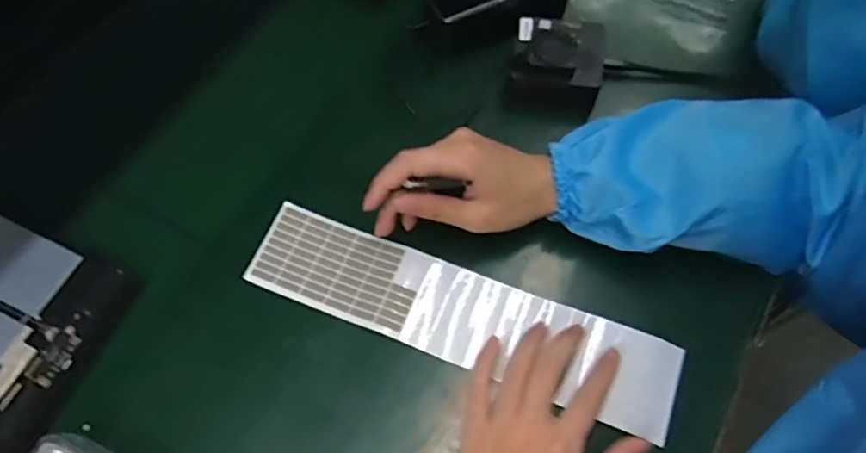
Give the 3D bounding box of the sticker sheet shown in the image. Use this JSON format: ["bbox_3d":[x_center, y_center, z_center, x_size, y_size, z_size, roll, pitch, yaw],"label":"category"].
[{"bbox_3d":[0.017,0.063,0.428,0.318,0.007,0.070,20,67,12],"label":"sticker sheet"}]

